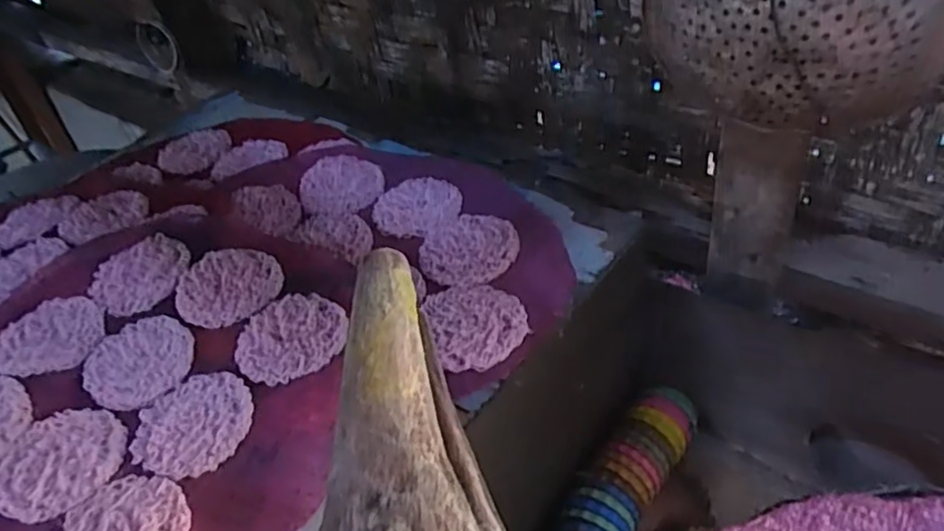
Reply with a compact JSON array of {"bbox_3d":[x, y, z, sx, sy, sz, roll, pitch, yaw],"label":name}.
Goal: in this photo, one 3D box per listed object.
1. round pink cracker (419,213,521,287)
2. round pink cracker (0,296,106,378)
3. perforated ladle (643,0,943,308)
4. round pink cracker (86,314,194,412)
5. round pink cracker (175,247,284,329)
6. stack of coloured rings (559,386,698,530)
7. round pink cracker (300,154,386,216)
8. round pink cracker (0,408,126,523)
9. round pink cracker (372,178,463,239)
[{"bbox_3d":[-0.002,-0.013,0.551,0.080,0.012,0.074,-6,41,5],"label":"round pink cracker"},{"bbox_3d":[-0.329,0.056,0.524,0.080,0.010,0.074,-6,41,5],"label":"round pink cracker"},{"bbox_3d":[0.199,-0.106,0.484,0.176,0.339,0.075,22,67,18],"label":"perforated ladle"},{"bbox_3d":[-0.246,0.070,0.500,0.083,0.009,0.075,19,49,30],"label":"round pink cracker"},{"bbox_3d":[-0.193,0.014,0.536,0.080,0.006,0.078,-6,41,5],"label":"round pink cracker"},{"bbox_3d":[0.137,0.197,0.603,0.068,0.069,0.189,19,49,30],"label":"stack of coloured rings"},{"bbox_3d":[-0.122,-0.078,0.636,0.075,0.011,0.075,-1,42,11],"label":"round pink cracker"},{"bbox_3d":[-0.269,0.128,0.443,0.075,0.009,0.079,-6,41,5],"label":"round pink cracker"},{"bbox_3d":[-0.048,-0.056,0.608,0.079,0.009,0.081,-6,41,5],"label":"round pink cracker"}]

